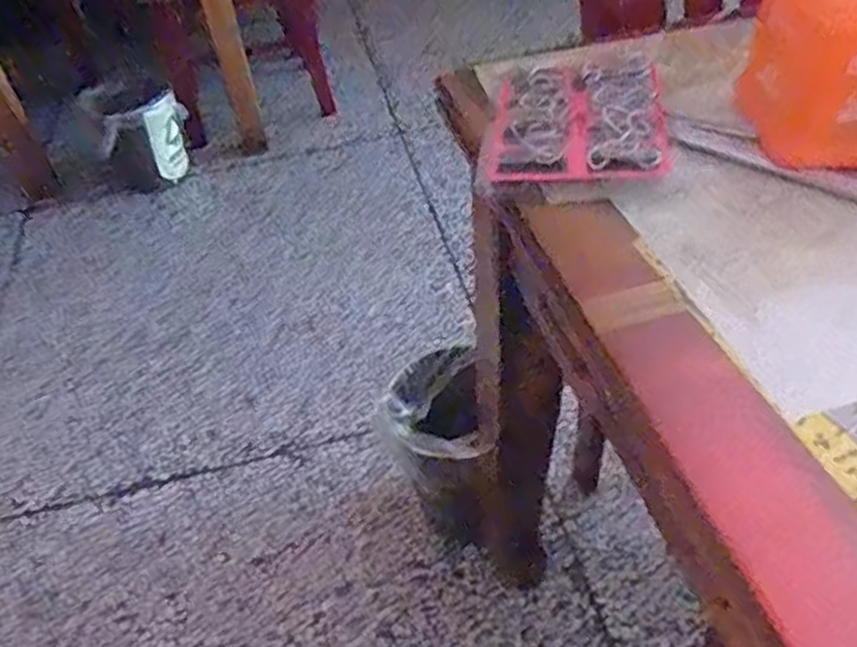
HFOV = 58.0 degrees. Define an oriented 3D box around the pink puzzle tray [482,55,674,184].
[{"bbox_3d":[0.102,-0.142,0.532,0.114,0.020,0.141,1,43,7],"label":"pink puzzle tray"}]

